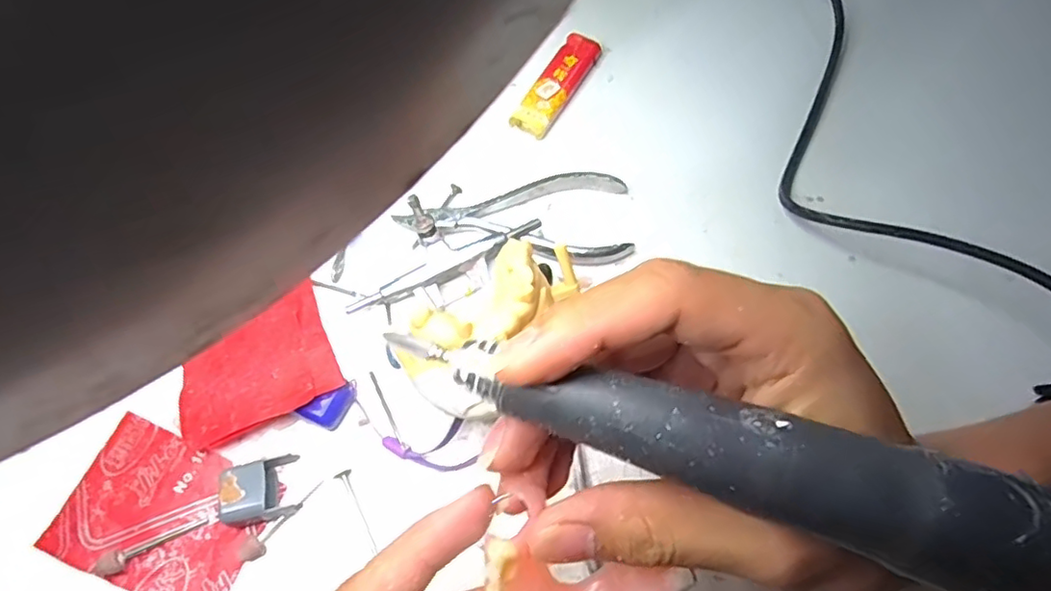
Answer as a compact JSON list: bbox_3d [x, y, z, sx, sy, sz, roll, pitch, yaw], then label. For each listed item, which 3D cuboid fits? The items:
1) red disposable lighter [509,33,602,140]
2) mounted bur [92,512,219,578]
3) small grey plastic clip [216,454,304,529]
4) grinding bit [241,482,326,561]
[{"bbox_3d":[0.020,-0.126,0.357,0.022,0.007,0.081,27,66,10],"label":"red disposable lighter"},{"bbox_3d":[-0.150,0.101,0.246,0.045,0.007,0.008,-22,67,-12],"label":"mounted bur"},{"bbox_3d":[-0.110,0.081,0.251,0.027,0.017,0.023,-14,65,-8],"label":"small grey plastic clip"},{"bbox_3d":[-0.101,0.092,0.251,0.008,0.007,0.039,35,68,14],"label":"grinding bit"}]

